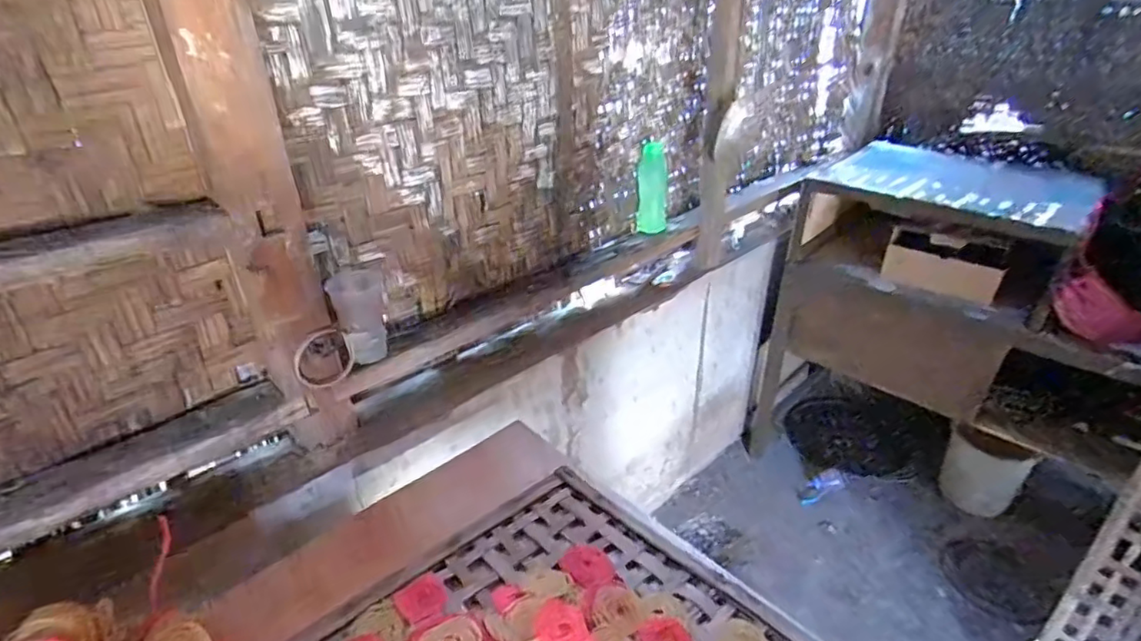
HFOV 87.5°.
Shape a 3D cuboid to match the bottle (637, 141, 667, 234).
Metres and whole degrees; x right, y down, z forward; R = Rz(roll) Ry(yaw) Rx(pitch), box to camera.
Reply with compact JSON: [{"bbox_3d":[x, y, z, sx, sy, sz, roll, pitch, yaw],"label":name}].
[{"bbox_3d":[0.196,-0.310,1.409,0.073,0.209,0.075,4,30,6],"label":"bottle"}]

